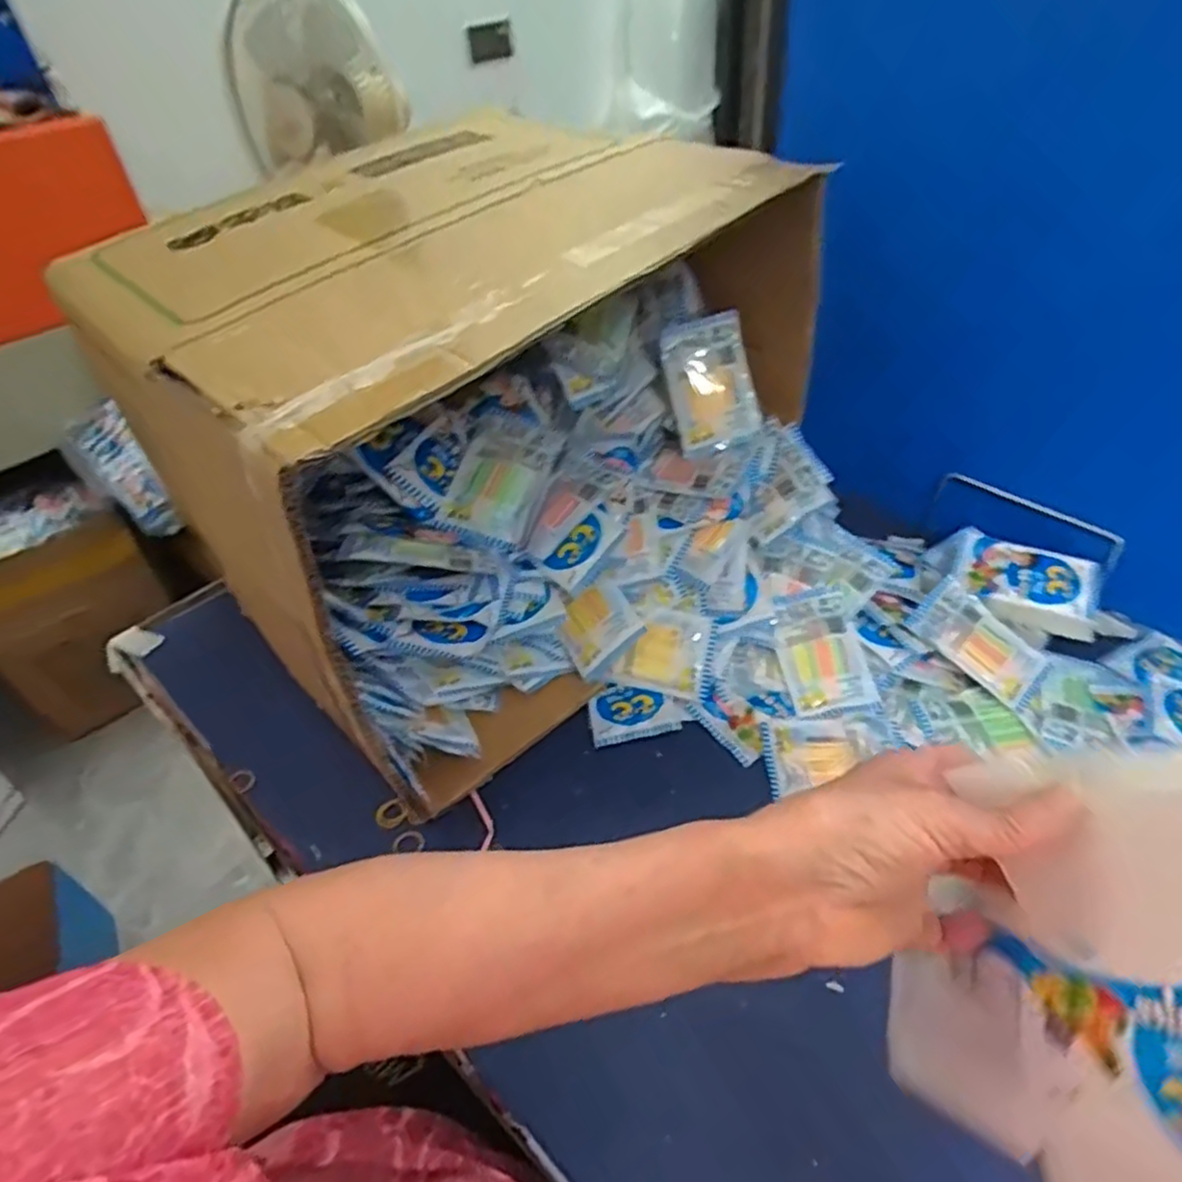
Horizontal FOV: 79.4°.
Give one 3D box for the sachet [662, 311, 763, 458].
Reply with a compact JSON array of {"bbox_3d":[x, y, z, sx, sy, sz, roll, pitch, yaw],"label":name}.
[{"bbox_3d":[0.098,-0.169,0.582,0.067,0.103,0.011,-15,13,0],"label":"sachet"}]

